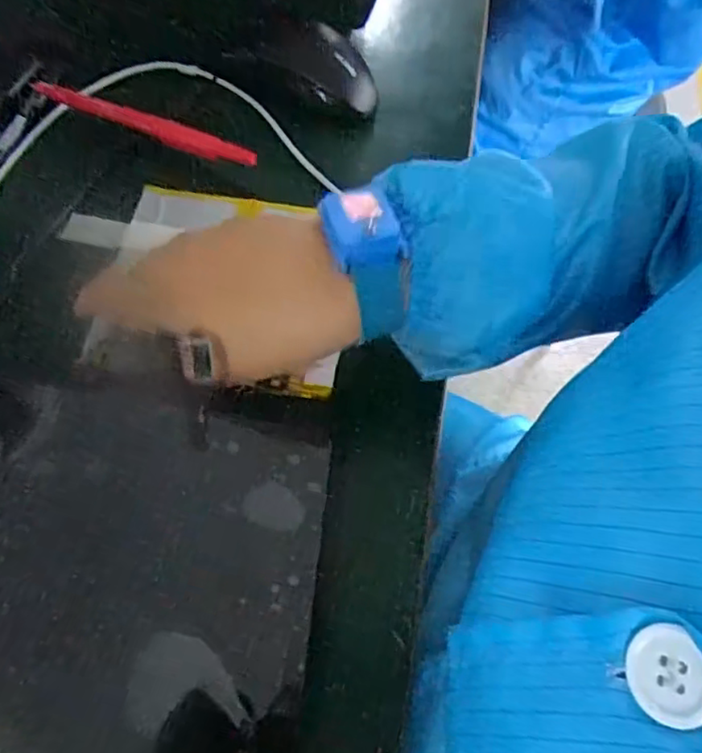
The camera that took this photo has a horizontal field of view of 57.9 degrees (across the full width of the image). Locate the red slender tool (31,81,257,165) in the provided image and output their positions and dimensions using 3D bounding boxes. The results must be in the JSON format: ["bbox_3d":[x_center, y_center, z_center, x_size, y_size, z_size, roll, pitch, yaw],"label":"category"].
[{"bbox_3d":[-0.127,-0.154,0.385,0.149,0.011,0.011,22,62,8],"label":"red slender tool"}]

